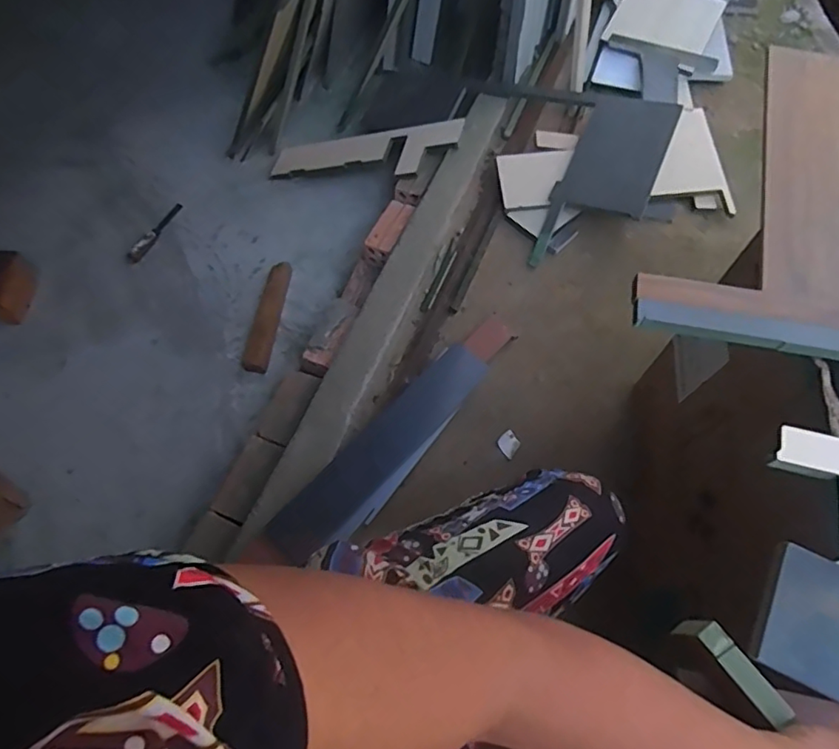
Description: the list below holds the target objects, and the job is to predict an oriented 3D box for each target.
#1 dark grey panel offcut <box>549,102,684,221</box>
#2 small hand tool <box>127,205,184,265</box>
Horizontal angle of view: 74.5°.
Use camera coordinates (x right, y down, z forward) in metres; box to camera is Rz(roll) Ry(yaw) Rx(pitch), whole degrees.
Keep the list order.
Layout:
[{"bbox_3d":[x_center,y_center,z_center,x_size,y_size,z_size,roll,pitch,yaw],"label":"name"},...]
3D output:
[{"bbox_3d":[0.494,-0.547,1.370,0.217,0.016,0.339,19,72,26],"label":"dark grey panel offcut"},{"bbox_3d":[-0.750,-0.406,1.572,0.038,0.034,0.237,20,66,11],"label":"small hand tool"}]

